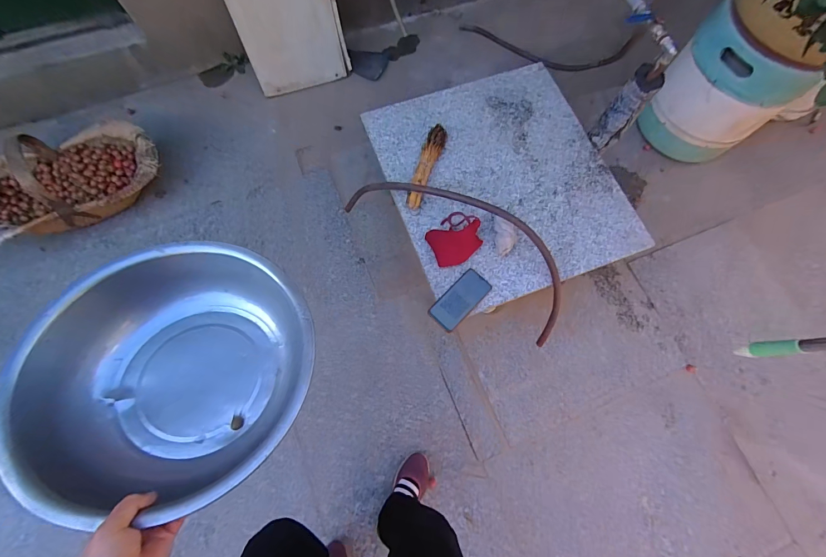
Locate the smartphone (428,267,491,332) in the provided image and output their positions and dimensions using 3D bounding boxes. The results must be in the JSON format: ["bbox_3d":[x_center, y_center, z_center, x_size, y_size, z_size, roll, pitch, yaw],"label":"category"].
[{"bbox_3d":[0.115,0.053,0.867,0.078,0.012,0.164,42,76,12],"label":"smartphone"}]

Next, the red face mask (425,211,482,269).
[{"bbox_3d":[0.107,-0.104,0.901,0.117,0.041,0.142,44,76,12],"label":"red face mask"}]

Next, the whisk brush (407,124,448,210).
[{"bbox_3d":[0.033,-0.307,0.971,0.054,0.038,0.270,19,73,6],"label":"whisk brush"}]

